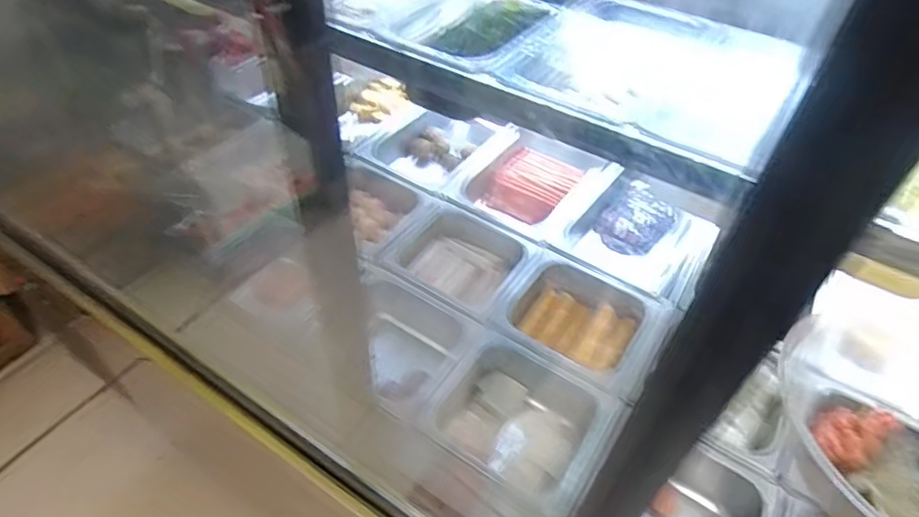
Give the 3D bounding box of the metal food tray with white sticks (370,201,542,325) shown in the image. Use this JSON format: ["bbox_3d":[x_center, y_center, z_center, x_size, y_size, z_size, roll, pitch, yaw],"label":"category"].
[{"bbox_3d":[0.006,0.008,0.795,0.187,0.080,0.164,24,52,18],"label":"metal food tray with white sticks"}]

